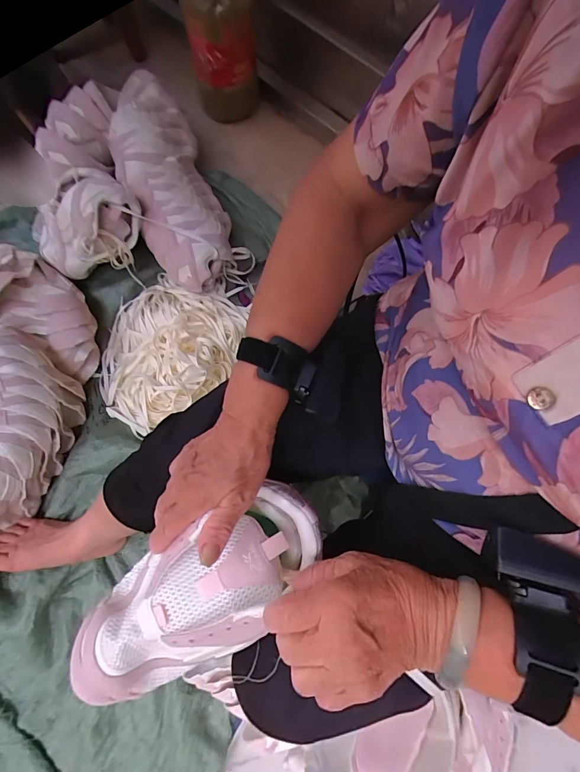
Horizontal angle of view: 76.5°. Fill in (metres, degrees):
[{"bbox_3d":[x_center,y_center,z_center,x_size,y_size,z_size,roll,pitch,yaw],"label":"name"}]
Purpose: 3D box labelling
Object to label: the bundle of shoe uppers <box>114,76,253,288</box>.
[{"bbox_3d":[-0.256,-0.438,0.803,0.193,0.117,0.512,-21,73,-12],"label":"bundle of shoe uppers"}]

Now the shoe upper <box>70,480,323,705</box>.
[{"bbox_3d":[-0.077,0.174,0.306,0.228,0.065,0.089,-33,76,-4],"label":"shoe upper"}]

